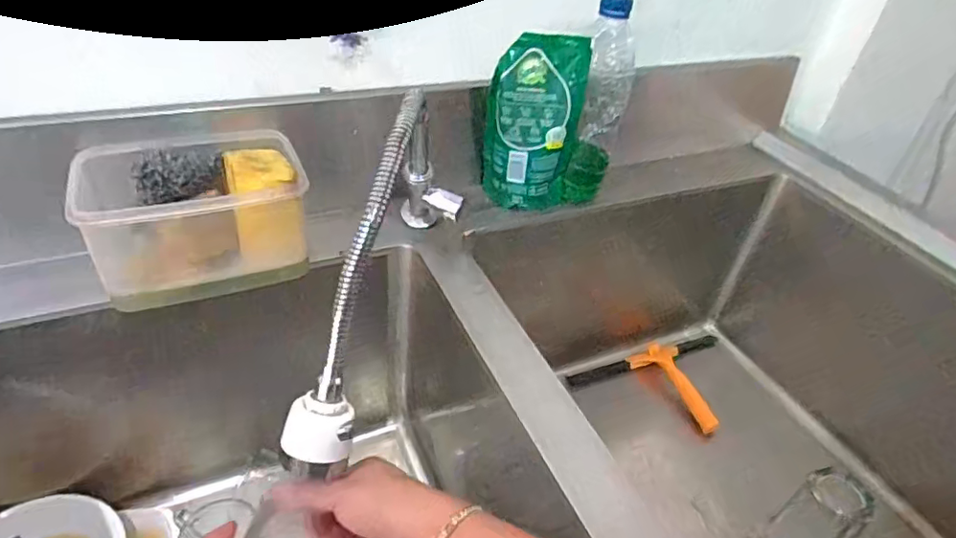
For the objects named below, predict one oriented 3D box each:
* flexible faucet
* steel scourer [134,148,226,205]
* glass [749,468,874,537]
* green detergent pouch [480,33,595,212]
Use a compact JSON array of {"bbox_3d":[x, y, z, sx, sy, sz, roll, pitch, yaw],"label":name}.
[{"bbox_3d":[-0.070,-0.021,0.452,0.058,0.188,0.288,12,39,5],"label":"flexible faucet"},{"bbox_3d":[-0.253,-0.077,0.492,0.067,0.028,0.048,0,76,-20],"label":"steel scourer"},{"bbox_3d":[0.349,0.284,0.608,0.063,0.154,0.073,-21,46,-31],"label":"glass"},{"bbox_3d":[0.058,-0.152,0.612,0.099,0.178,0.042,8,38,0],"label":"green detergent pouch"}]

